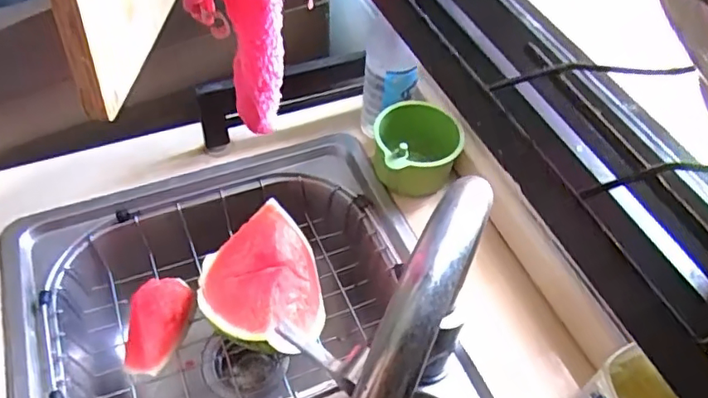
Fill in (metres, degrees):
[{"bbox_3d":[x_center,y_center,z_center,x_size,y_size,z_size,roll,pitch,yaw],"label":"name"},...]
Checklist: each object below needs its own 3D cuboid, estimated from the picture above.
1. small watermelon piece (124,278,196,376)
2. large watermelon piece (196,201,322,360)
[{"bbox_3d":[-0.202,0.125,0.591,0.042,0.068,0.105,18,52,11],"label":"small watermelon piece"},{"bbox_3d":[-0.095,0.083,0.586,0.125,0.093,0.177,-8,52,-10],"label":"large watermelon piece"}]

